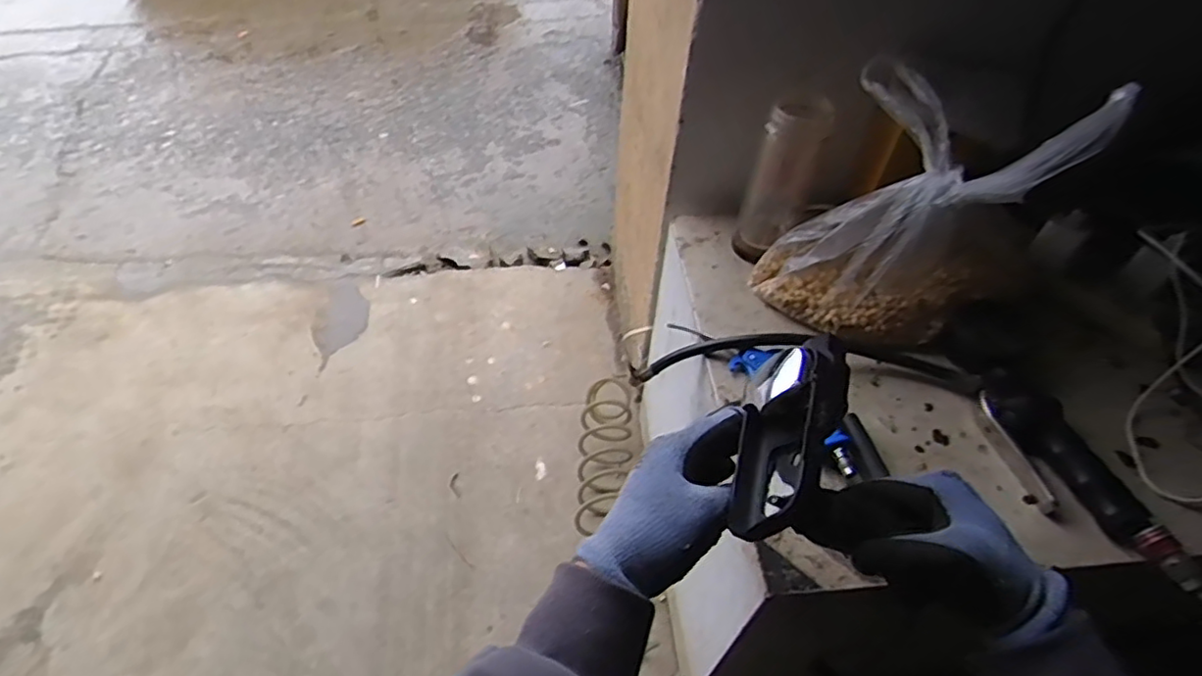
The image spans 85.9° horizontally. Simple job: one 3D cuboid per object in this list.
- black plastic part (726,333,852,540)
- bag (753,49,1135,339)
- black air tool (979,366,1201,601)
[{"bbox_3d":[0.116,0.059,0.399,0.053,0.053,0.129,22,86,13],"label":"black plastic part"},{"bbox_3d":[0.285,-0.122,0.572,0.216,0.260,0.147,33,56,21],"label":"bag"},{"bbox_3d":[0.402,0.122,0.535,0.069,0.031,0.227,-14,53,-15],"label":"black air tool"}]

